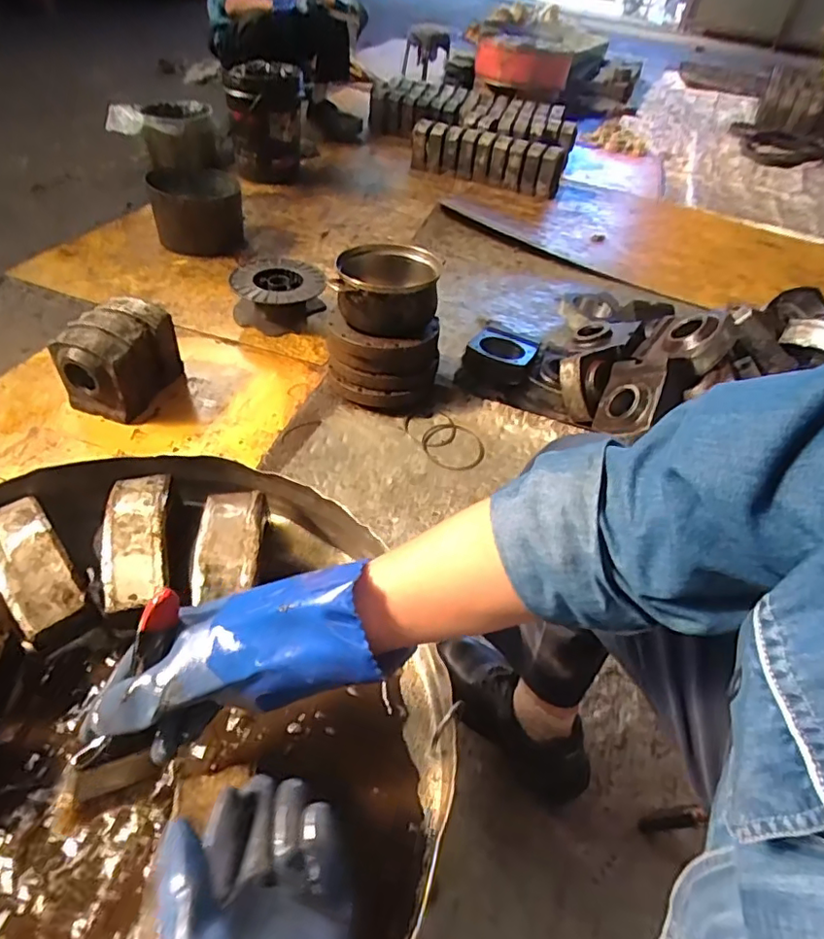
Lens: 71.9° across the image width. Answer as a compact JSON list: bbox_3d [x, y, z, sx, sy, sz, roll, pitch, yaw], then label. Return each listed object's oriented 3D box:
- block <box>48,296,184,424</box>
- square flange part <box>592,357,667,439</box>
[{"bbox_3d":[-0.650,-0.251,1.279,0.159,0.189,0.253,20,47,13],"label":"block"},{"bbox_3d":[0.487,-0.164,1.265,0.130,0.040,0.192,19,84,40],"label":"square flange part"}]

